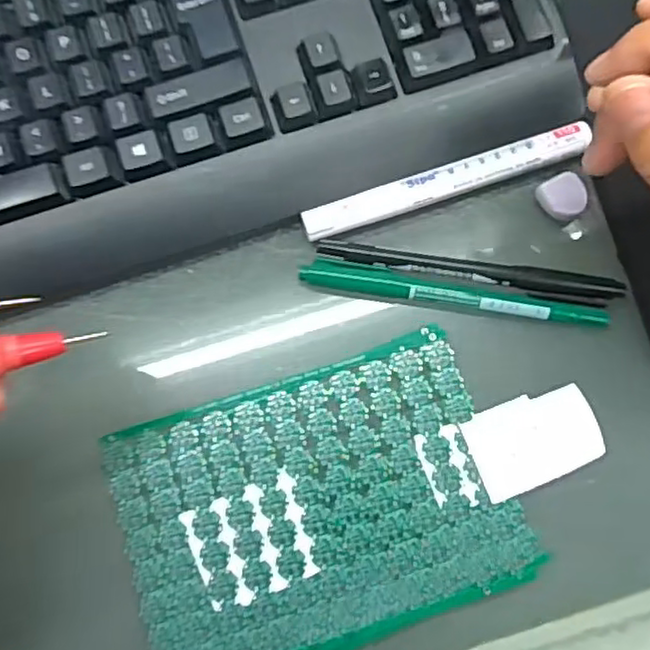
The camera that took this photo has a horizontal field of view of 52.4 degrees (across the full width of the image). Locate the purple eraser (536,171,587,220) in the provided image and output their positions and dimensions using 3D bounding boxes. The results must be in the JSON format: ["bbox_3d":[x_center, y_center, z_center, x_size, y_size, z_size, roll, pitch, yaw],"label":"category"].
[{"bbox_3d":[0.113,-0.061,0.314,0.022,0.012,0.020,44,81,9],"label":"purple eraser"}]

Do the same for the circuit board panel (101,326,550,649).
[{"bbox_3d":[-0.003,0.082,0.290,0.162,0.006,0.118,-19,78,-4],"label":"circuit board panel"}]

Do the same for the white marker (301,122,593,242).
[{"bbox_3d":[0.057,-0.066,0.314,0.137,0.016,0.014,-18,78,-4],"label":"white marker"}]

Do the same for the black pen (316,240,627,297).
[{"bbox_3d":[0.066,-0.025,0.307,0.138,0.008,0.010,8,77,2],"label":"black pen"}]

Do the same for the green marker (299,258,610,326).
[{"bbox_3d":[0.059,-0.015,0.306,0.138,0.008,0.013,9,77,3],"label":"green marker"}]

